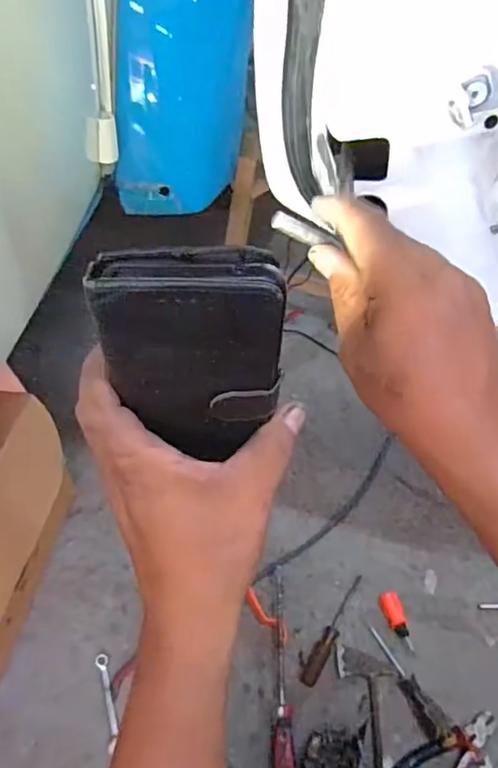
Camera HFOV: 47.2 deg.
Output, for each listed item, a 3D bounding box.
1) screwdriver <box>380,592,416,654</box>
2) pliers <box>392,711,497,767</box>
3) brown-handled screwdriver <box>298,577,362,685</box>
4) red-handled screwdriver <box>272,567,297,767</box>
[{"bbox_3d":[0.235,0.372,0.892,0.029,0.022,0.092,-16,71,-20],"label":"screwdriver"},{"bbox_3d":[0.276,0.509,0.777,0.177,0.031,0.070,-23,52,-25],"label":"pliers"},{"bbox_3d":[0.133,0.376,0.886,0.024,0.024,0.193,26,49,19],"label":"brown-handled screwdriver"},{"bbox_3d":[0.053,0.415,0.820,0.032,0.037,0.292,5,45,-1],"label":"red-handled screwdriver"}]

